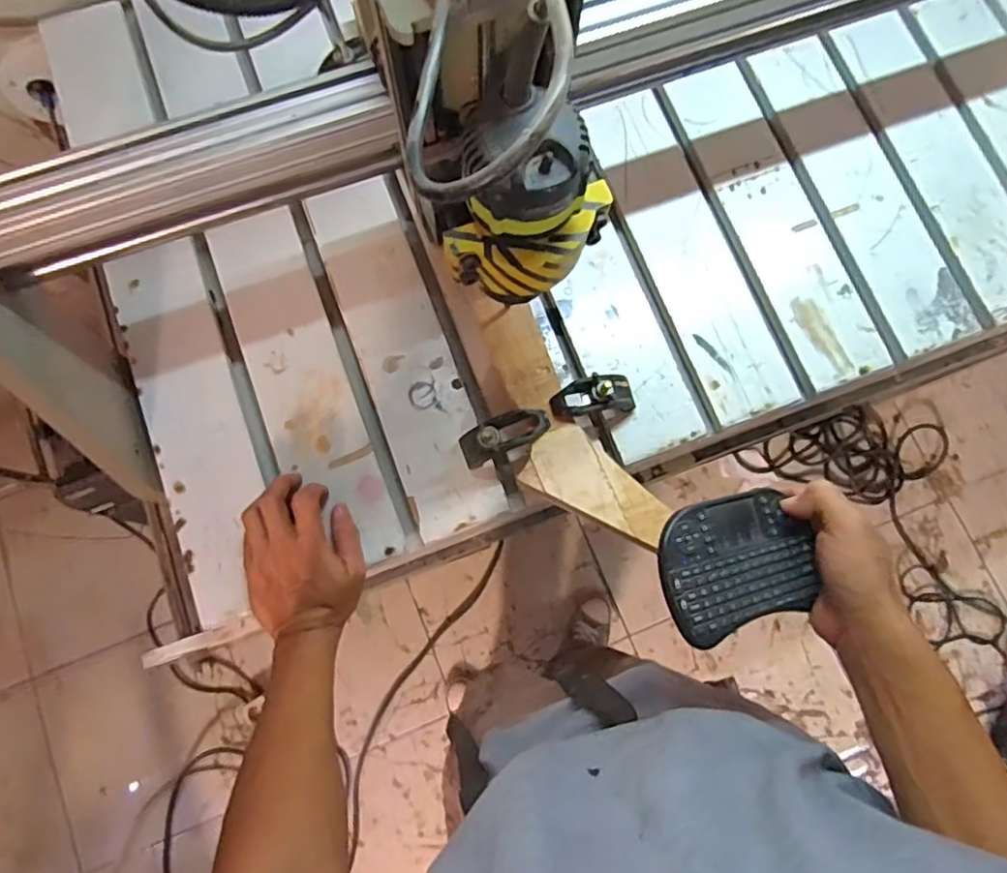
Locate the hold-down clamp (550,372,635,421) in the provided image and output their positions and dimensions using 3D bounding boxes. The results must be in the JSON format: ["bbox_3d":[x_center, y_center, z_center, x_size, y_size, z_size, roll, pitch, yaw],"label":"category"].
[{"bbox_3d":[0.093,-0.041,0.576,0.087,0.049,0.034,-10,77,-31],"label":"hold-down clamp"}]

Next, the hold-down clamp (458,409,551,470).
[{"bbox_3d":[0.001,0.000,0.575,0.083,0.053,0.033,-15,78,-3],"label":"hold-down clamp"}]

